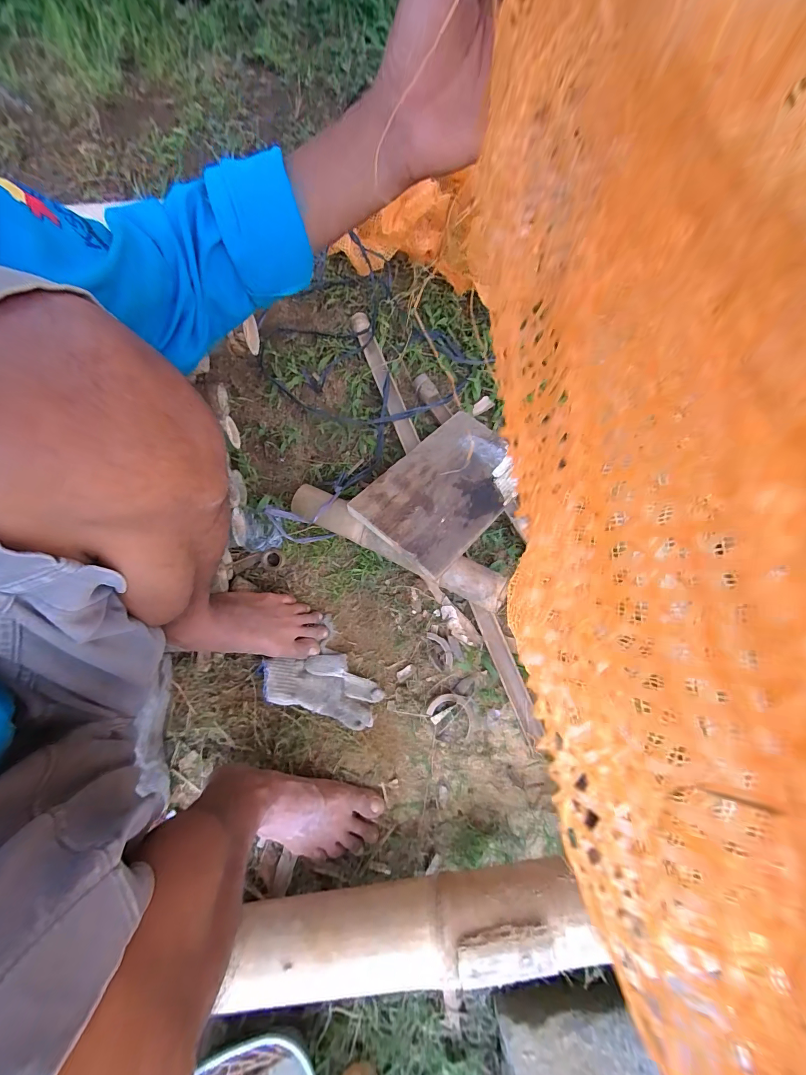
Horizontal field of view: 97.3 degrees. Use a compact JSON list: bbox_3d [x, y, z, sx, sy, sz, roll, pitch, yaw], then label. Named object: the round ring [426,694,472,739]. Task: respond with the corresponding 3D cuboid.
[{"bbox_3d":[0.079,0.273,0.560,0.072,0.014,0.049,27,75,3],"label":"round ring"}]

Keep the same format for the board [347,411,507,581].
[{"bbox_3d":[0.074,-0.087,0.578,0.183,0.017,0.279,40,67,17],"label":"board"}]

